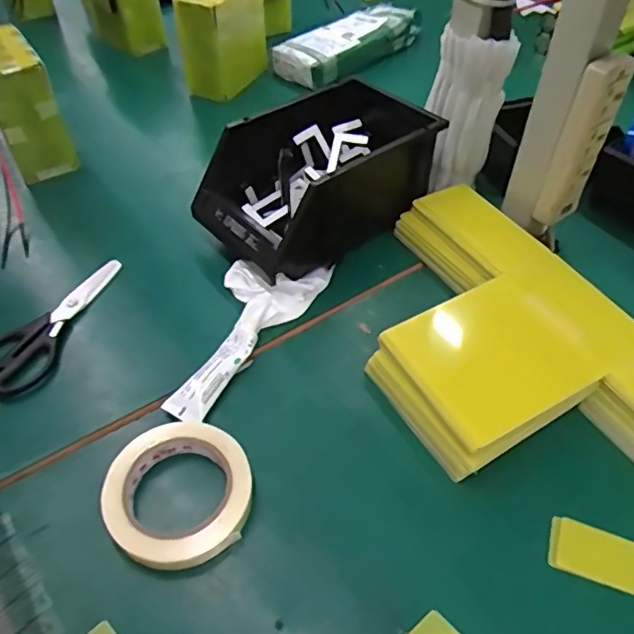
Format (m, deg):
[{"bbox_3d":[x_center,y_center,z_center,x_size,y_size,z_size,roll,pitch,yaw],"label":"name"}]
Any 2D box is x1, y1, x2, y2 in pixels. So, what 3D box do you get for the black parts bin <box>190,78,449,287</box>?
[{"bbox_3d":[0.012,-0.165,0.670,0.281,0.115,0.148,-29,55,-23],"label":"black parts bin"}]

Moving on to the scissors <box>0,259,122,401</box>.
[{"bbox_3d":[-0.280,0.002,0.589,0.072,0.020,0.194,9,49,8],"label":"scissors"}]

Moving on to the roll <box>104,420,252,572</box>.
[{"bbox_3d":[-0.108,0.140,0.457,0.108,0.028,0.114,0,48,0],"label":"roll"}]

